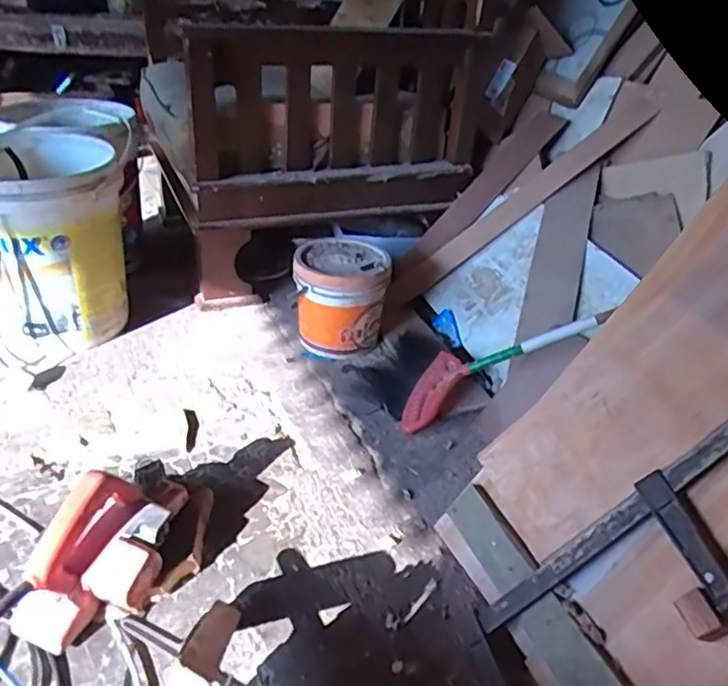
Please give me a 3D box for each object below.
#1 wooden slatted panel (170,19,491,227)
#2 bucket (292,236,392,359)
[{"bbox_3d":[-0.047,-0.494,1.458,0.687,0.401,0.143,-13,36,-24],"label":"wooden slatted panel"},{"bbox_3d":[-0.049,-0.099,1.400,0.197,0.200,0.188,4,33,1],"label":"bucket"}]

